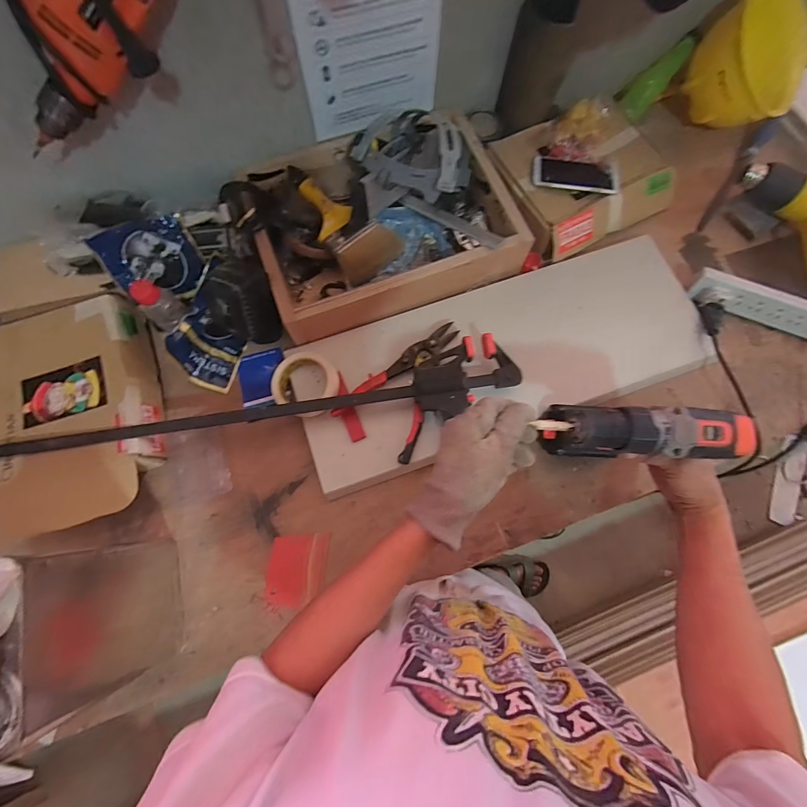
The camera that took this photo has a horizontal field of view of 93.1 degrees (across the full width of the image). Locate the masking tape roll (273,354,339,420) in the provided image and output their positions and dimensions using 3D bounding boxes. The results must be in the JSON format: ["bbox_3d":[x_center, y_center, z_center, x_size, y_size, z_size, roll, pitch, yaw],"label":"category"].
[{"bbox_3d":[-0.153,-0.031,0.594,0.103,0.026,0.094,0,74,0],"label":"masking tape roll"}]

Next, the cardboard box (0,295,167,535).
[{"bbox_3d":[-0.493,0.013,0.570,0.220,0.077,0.321,-15,75,-4],"label":"cardboard box"}]

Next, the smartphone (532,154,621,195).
[{"bbox_3d":[0.297,-0.397,0.660,0.142,0.015,0.057,9,90,5],"label":"smartphone"}]

